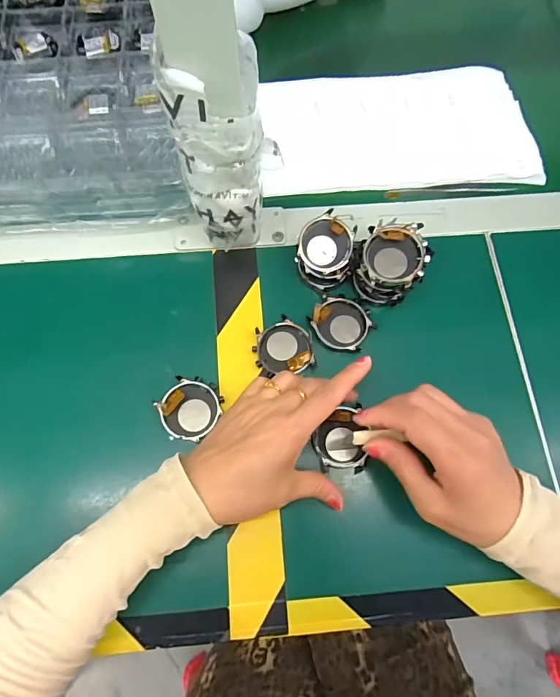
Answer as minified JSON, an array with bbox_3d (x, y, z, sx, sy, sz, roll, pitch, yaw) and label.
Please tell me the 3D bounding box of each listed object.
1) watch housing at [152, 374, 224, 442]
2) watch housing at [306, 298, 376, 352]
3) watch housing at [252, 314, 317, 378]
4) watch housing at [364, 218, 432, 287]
[{"bbox_3d":[-0.069,0.045,0.328,0.043,0.008,0.046,35,73,11],"label":"watch housing"},{"bbox_3d":[0.051,-0.022,0.346,0.046,0.016,0.041,39,74,12],"label":"watch housing"},{"bbox_3d":[0.002,-0.002,0.343,0.046,0.013,0.045,-10,71,-5],"label":"watch housing"},{"bbox_3d":[0.089,-0.072,0.324,0.047,0.013,0.047,9,70,2],"label":"watch housing"}]

